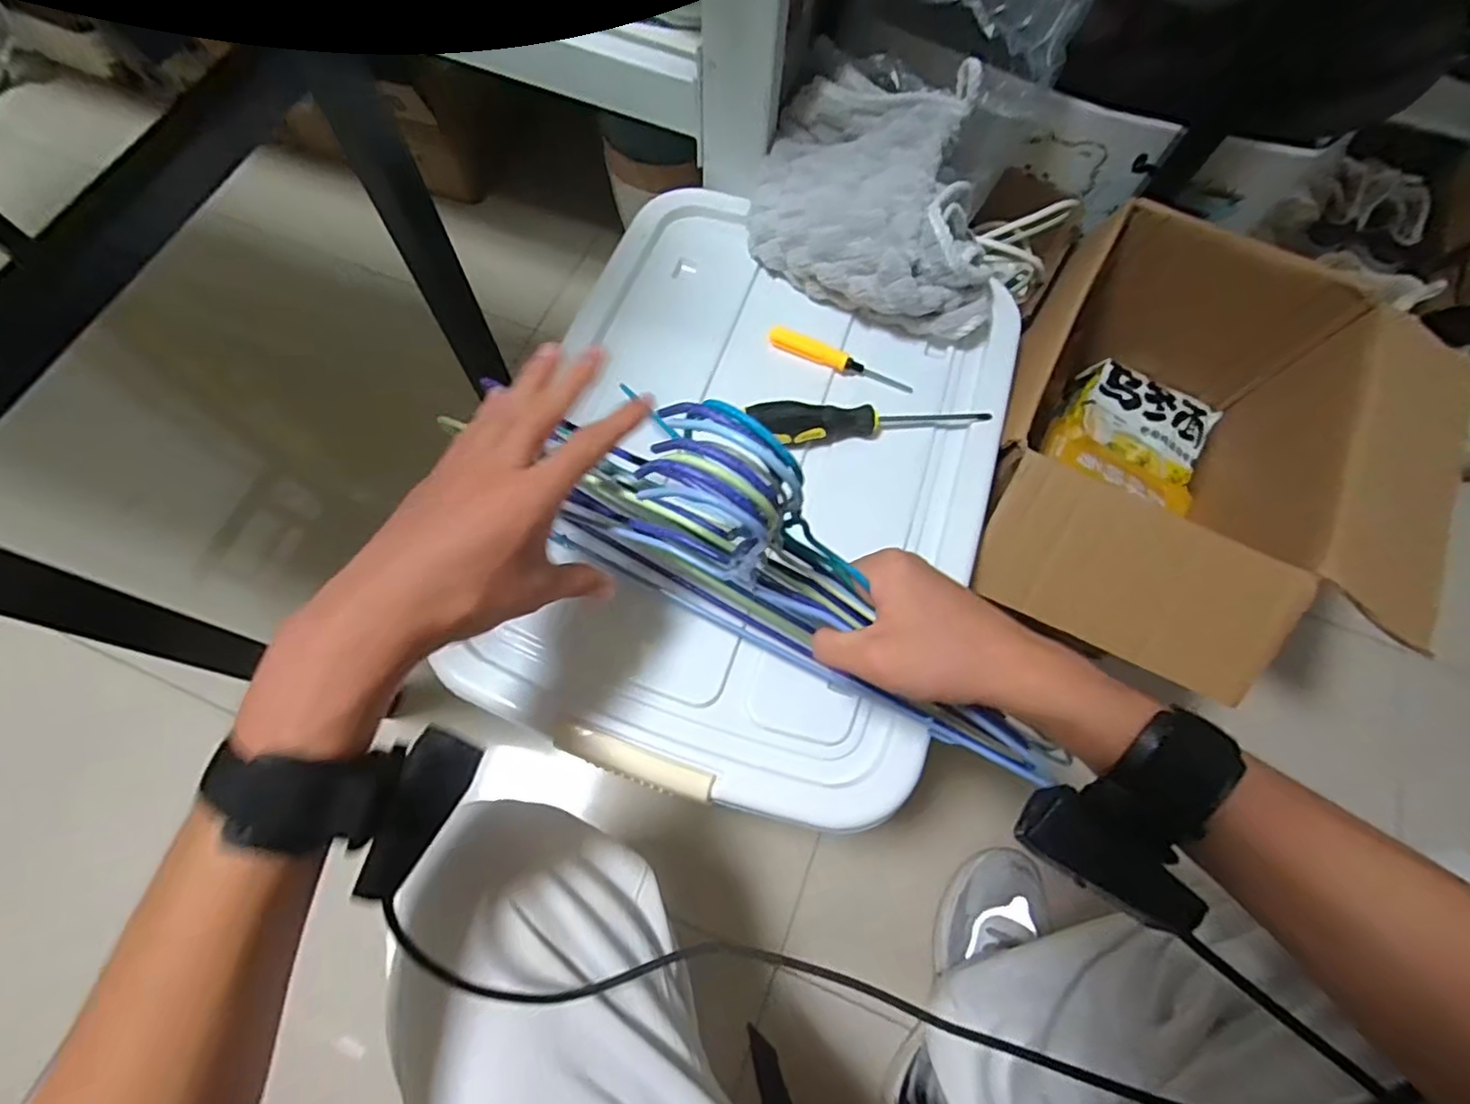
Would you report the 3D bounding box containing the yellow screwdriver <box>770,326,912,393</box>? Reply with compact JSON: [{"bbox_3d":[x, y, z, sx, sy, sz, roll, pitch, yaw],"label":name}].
[{"bbox_3d":[0.090,-0.163,0.540,0.125,0.020,0.016,23,70,7],"label":"yellow screwdriver"}]

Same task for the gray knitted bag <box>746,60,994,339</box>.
[{"bbox_3d":[0.138,-0.297,0.554,0.241,0.088,0.195,22,70,6],"label":"gray knitted bag"}]

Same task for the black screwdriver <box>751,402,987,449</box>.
[{"bbox_3d":[0.110,-0.107,0.513,0.192,0.027,0.031,-6,70,-4],"label":"black screwdriver"}]

